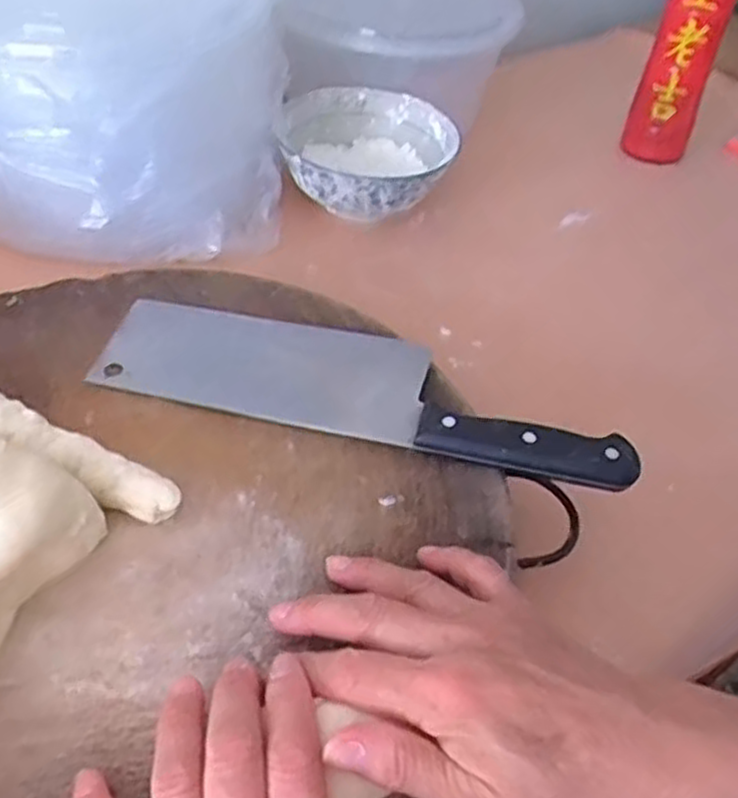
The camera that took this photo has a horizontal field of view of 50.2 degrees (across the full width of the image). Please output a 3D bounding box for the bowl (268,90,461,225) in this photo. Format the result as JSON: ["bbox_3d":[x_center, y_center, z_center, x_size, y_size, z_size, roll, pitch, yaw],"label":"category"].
[{"bbox_3d":[-0.002,-0.198,0.642,0.137,0.050,0.141,3,43,-3],"label":"bowl"}]

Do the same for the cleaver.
[{"bbox_3d":[-0.004,-0.010,0.432,0.286,0.023,0.078,14,44,8],"label":"cleaver"}]

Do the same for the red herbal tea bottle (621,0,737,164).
[{"bbox_3d":[0.287,-0.325,0.705,0.059,0.236,0.063,20,45,14],"label":"red herbal tea bottle"}]

